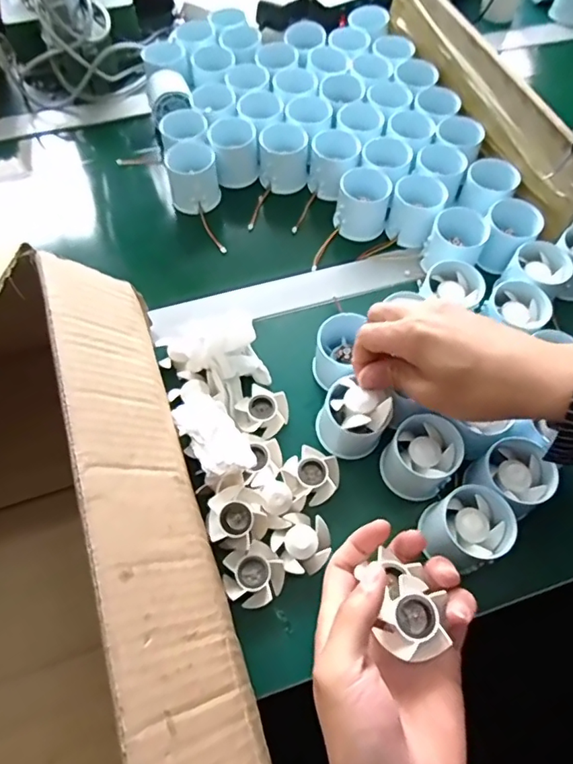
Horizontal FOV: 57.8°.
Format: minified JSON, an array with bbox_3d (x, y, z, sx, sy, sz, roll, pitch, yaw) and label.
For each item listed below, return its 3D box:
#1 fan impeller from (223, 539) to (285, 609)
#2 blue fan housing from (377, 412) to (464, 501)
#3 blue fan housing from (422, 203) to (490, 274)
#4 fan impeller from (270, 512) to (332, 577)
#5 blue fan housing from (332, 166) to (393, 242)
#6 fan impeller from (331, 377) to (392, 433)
[{"bbox_3d":[-0.024,0.140,0.374,0.041,0.017,0.040,0,60,-1],"label":"fan impeller"},{"bbox_3d":[0.105,0.057,0.402,0.052,0.045,0.051,38,66,18],"label":"blue fan housing"},{"bbox_3d":[0.163,-0.134,0.509,0.056,0.048,0.062,29,64,14],"label":"blue fan housing"},{"bbox_3d":[0.012,0.119,0.385,0.040,0.016,0.042,0,60,-1],"label":"fan impeller"},{"bbox_3d":[0.080,-0.186,0.542,0.054,0.046,0.053,15,61,8],"label":"blue fan housing"},{"bbox_3d":[0.057,0.018,0.392,0.043,0.018,0.040,0,60,-1],"label":"fan impeller"}]

